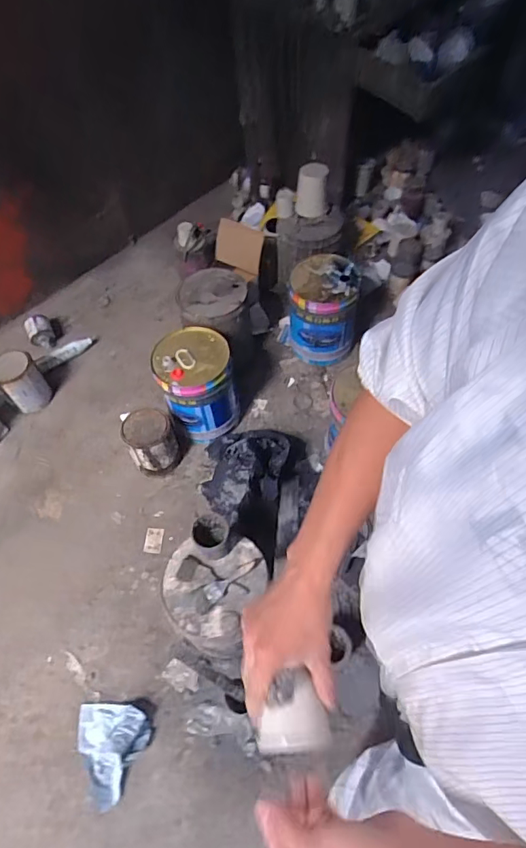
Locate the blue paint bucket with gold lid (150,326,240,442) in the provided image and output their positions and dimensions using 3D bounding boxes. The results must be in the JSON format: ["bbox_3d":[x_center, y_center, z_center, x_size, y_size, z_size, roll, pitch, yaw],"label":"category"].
[{"bbox_3d":[-0.226,-0.123,1.688,0.243,0.343,0.253,-2,57,3],"label":"blue paint bucket with gold lid"}]

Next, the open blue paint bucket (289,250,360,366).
[{"bbox_3d":[0.226,-0.429,1.876,0.244,0.351,0.250,-2,57,3],"label":"open blue paint bucket"}]

